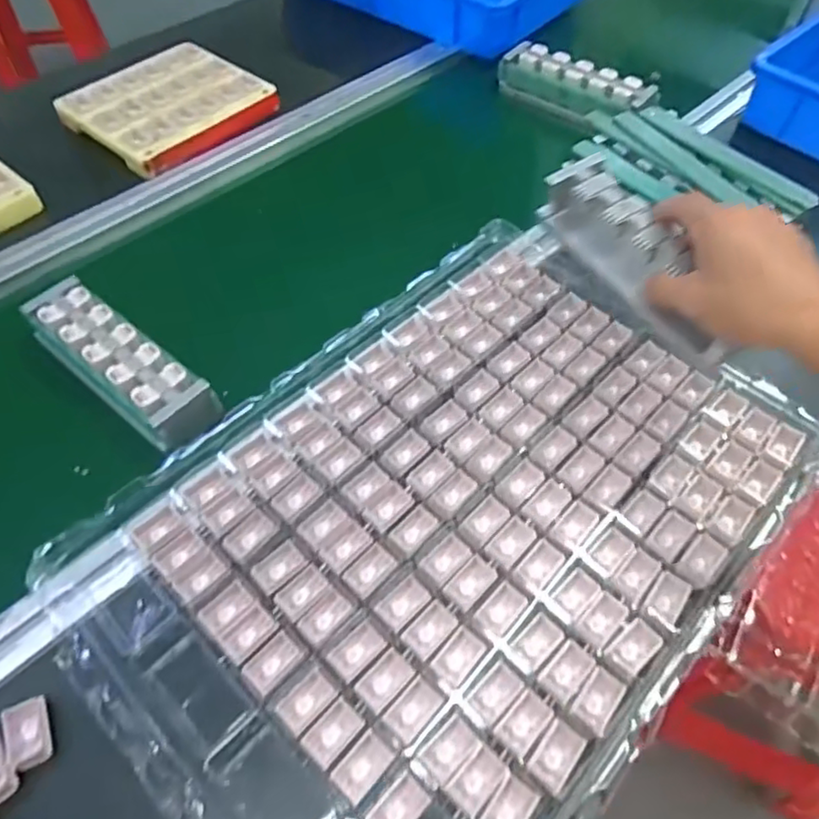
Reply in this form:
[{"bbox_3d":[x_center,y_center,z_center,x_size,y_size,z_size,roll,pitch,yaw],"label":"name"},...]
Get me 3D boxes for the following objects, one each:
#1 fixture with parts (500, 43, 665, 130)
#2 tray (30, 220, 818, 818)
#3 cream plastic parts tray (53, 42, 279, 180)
[{"bbox_3d":[0.208,-0.405,0.780,0.194,0.057,0.051,38,63,22],"label":"fixture with parts"},{"bbox_3d":[0.038,0.068,0.451,0.336,0.026,0.494,39,63,23],"label":"tray"},{"bbox_3d":[-0.290,-0.365,0.738,0.176,0.027,0.196,34,61,20],"label":"cream plastic parts tray"}]

